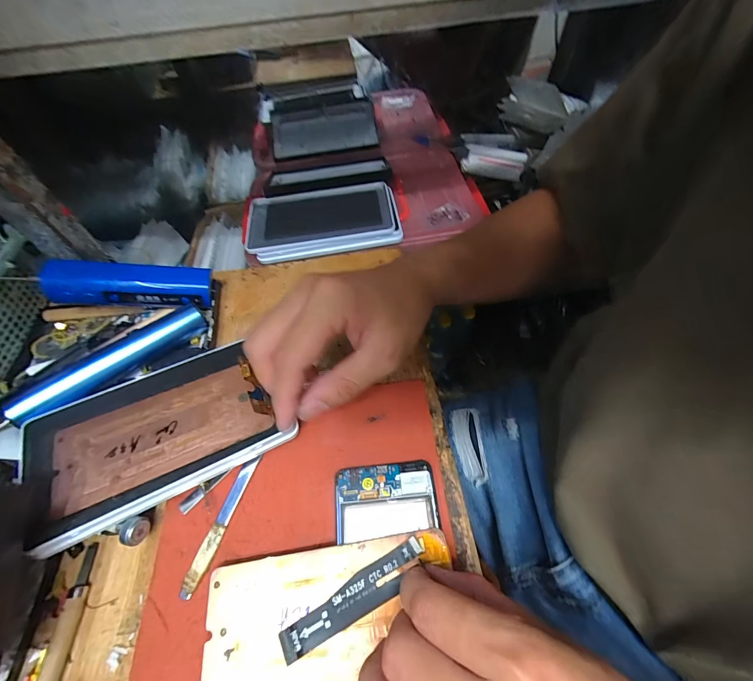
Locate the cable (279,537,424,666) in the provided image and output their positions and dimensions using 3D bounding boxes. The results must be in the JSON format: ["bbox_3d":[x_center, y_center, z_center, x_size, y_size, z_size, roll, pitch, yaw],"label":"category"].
[{"bbox_3d":[-0.013,0.154,0.209,0.094,0.007,0.020,-25,57,-13],"label":"cable"}]

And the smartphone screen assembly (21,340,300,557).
[{"bbox_3d":[-0.166,0.068,0.261,0.162,0.013,0.101,-24,58,-16],"label":"smartphone screen assembly"}]

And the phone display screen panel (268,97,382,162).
[{"bbox_3d":[-0.087,-0.347,0.569,0.169,0.012,0.103,-10,77,-1],"label":"phone display screen panel"}]

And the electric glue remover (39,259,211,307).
[{"bbox_3d":[-0.225,-0.052,0.322,0.129,0.025,0.032,0,54,-19],"label":"electric glue remover"}]

